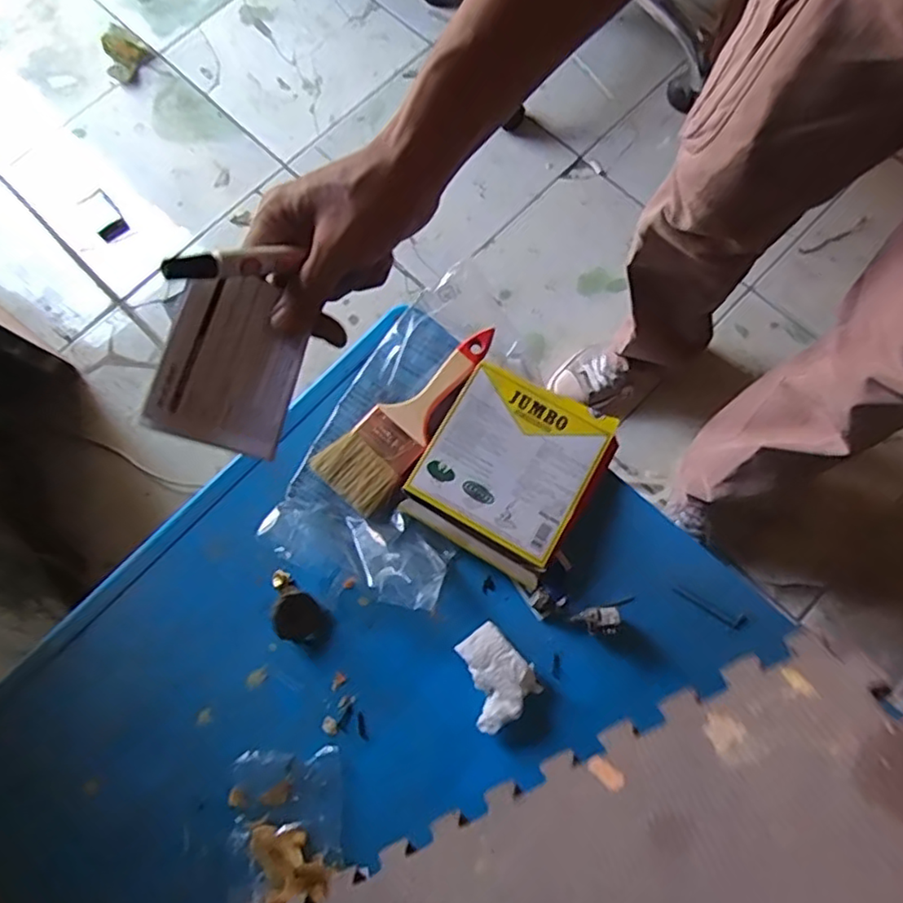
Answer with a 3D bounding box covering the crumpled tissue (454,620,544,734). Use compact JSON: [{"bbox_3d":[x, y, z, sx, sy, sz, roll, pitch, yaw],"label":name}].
[{"bbox_3d":[0.032,0.184,0.512,0.059,0.021,0.071,-35,76,-9],"label":"crumpled tissue"}]

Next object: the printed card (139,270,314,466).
[{"bbox_3d":[-0.128,-0.052,0.366,0.074,0.008,0.099,19,75,-22],"label":"printed card"}]

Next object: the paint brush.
[{"bbox_3d":[-0.031,-0.033,0.565,0.069,0.019,0.197,43,79,13],"label":"paint brush"}]

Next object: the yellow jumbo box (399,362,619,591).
[{"bbox_3d":[0.051,0.015,0.551,0.141,0.032,0.159,29,77,9],"label":"yellow jumbo box"}]

